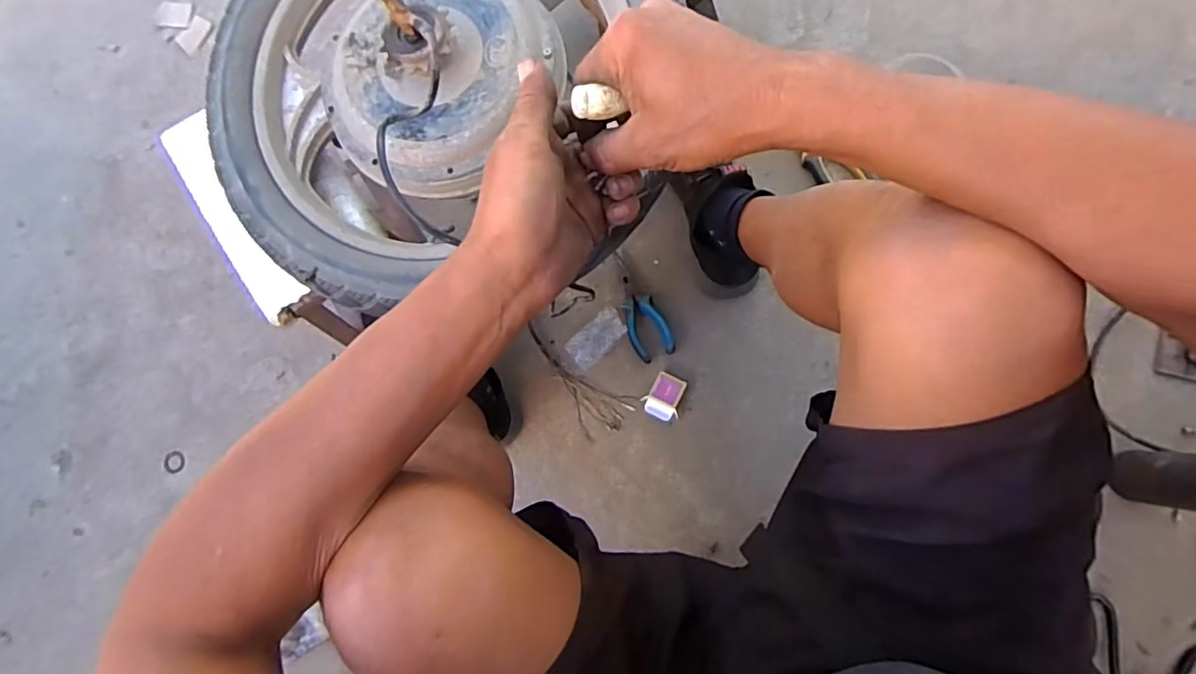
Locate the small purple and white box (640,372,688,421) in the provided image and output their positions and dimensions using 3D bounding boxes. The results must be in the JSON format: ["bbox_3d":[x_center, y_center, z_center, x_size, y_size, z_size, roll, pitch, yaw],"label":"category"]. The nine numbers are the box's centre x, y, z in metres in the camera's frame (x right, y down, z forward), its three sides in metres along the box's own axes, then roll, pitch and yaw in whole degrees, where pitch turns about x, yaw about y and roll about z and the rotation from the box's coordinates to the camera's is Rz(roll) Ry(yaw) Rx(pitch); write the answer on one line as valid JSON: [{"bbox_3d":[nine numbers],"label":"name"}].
[{"bbox_3d":[0.089,0.079,0.760,0.046,0.016,0.059,25,87,11],"label":"small purple and white box"}]

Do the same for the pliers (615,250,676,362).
[{"bbox_3d":[0.055,-0.044,0.786,0.055,0.009,0.154,-24,80,5],"label":"pliers"}]

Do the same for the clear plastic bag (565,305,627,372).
[{"bbox_3d":[-0.002,0.000,0.786,0.087,0.013,0.046,-44,79,1],"label":"clear plastic bag"}]

